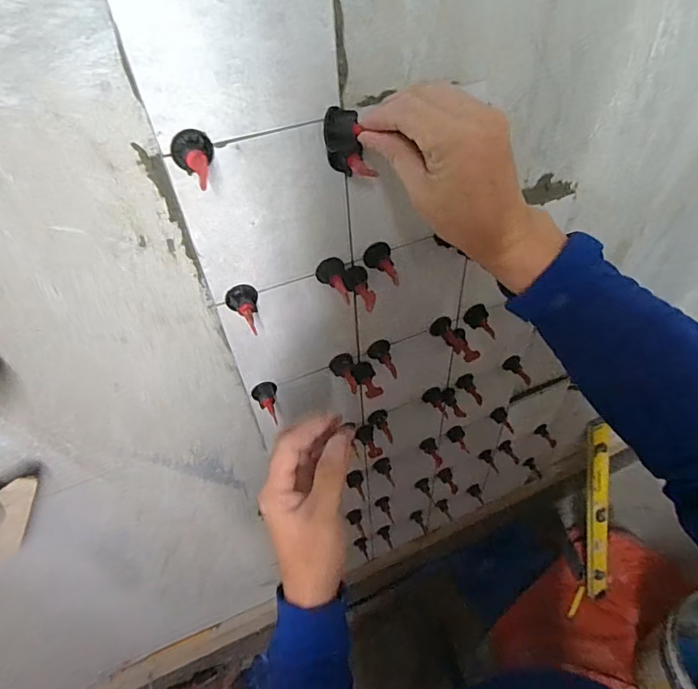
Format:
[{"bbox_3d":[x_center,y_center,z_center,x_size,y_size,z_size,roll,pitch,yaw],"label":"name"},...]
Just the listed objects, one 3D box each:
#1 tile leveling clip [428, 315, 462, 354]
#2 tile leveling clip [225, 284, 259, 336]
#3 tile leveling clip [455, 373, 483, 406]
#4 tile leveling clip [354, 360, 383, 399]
[{"bbox_3d":[0.134,-0.011,0.621,0.026,0.025,0.051,-25,64,-18],"label":"tile leveling clip"},{"bbox_3d":[-0.101,-0.032,0.453,0.031,0.029,0.049,-16,47,-10],"label":"tile leveling clip"},{"bbox_3d":[0.193,0.075,0.739,0.030,0.026,0.052,-12,47,-7],"label":"tile leveling clip"},{"bbox_3d":[0.025,0.045,0.605,0.024,0.030,0.055,-16,47,-10],"label":"tile leveling clip"}]

